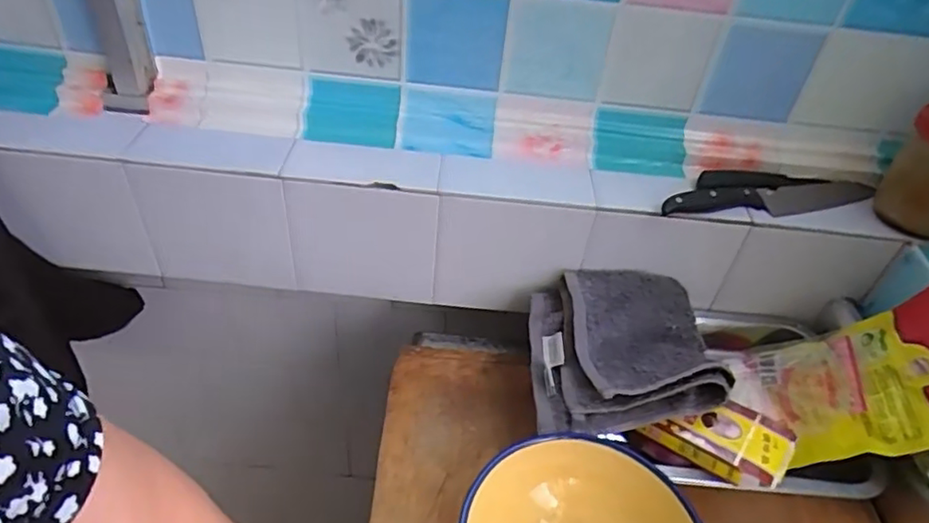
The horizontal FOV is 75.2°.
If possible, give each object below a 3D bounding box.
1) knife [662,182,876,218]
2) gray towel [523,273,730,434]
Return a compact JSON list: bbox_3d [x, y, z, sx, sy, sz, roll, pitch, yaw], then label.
[{"bbox_3d":[0.298,-0.062,0.585,0.238,0.018,0.036,-8,44,-15],"label":"knife"},{"bbox_3d":[0.144,0.076,0.555,0.161,0.052,0.171,5,42,-1],"label":"gray towel"}]

